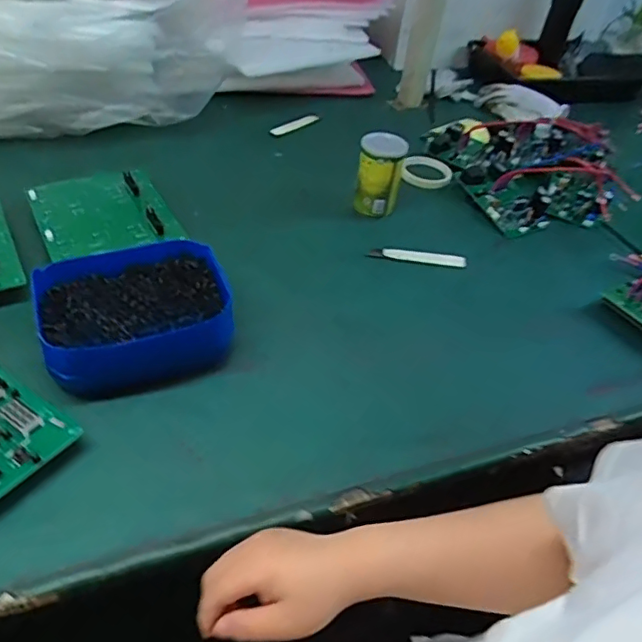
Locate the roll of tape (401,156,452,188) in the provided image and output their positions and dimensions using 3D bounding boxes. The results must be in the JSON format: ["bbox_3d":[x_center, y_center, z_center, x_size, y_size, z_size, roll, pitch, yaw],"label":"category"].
[{"bbox_3d":[0.179,-0.259,0.961,0.082,0.025,0.091,10,44,2],"label":"roll of tape"}]

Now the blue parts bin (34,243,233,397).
[{"bbox_3d":[-0.198,-0.012,0.603,0.190,0.064,0.170,-14,48,-21],"label":"blue parts bin"}]

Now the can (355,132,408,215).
[{"bbox_3d":[0.085,-0.213,0.831,0.065,0.113,0.058,9,44,1],"label":"can"}]

